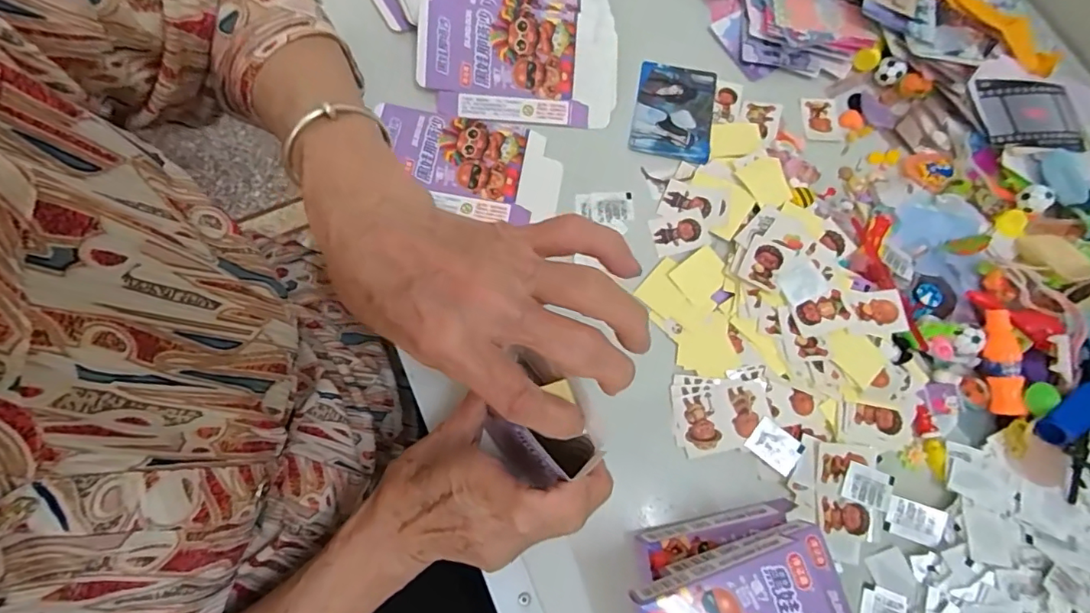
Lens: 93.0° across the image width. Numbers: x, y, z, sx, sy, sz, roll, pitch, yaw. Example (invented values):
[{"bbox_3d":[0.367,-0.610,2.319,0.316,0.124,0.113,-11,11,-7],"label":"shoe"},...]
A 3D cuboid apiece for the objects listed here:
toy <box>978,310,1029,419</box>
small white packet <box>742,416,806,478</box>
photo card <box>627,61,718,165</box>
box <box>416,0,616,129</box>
[{"bbox_3d":[0.310,0.038,0.353,0.020,0.017,0.070,5,73,-1],"label":"toy"},{"bbox_3d":[0.151,0.091,0.338,0.033,0.005,0.024,39,76,9],"label":"small white packet"},{"bbox_3d":[0.103,-0.156,0.416,0.062,0.004,0.087,11,73,1],"label":"photo card"},{"bbox_3d":[-0.022,-0.185,0.401,0.150,0.008,0.084,5,96,-3],"label":"box"}]

